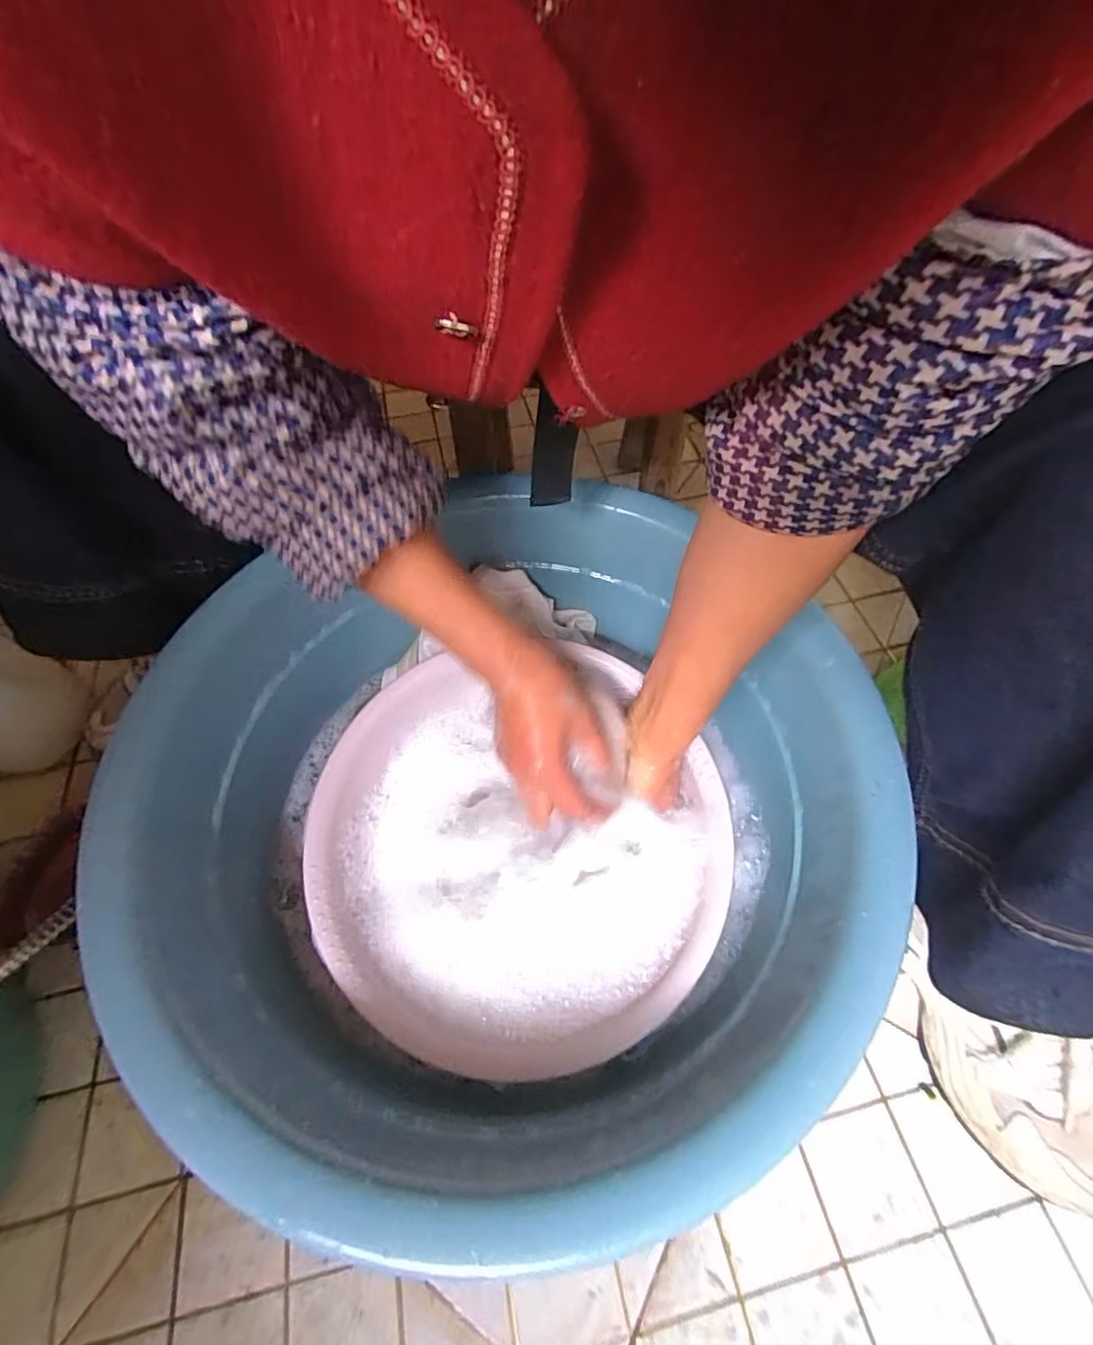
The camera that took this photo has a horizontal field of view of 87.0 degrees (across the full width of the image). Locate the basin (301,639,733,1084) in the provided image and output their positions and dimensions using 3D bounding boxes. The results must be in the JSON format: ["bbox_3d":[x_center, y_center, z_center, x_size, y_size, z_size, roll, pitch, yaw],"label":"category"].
[{"bbox_3d":[-0.022,0.123,0.424,0.286,0.096,0.278,-1,61,2],"label":"basin"}]

